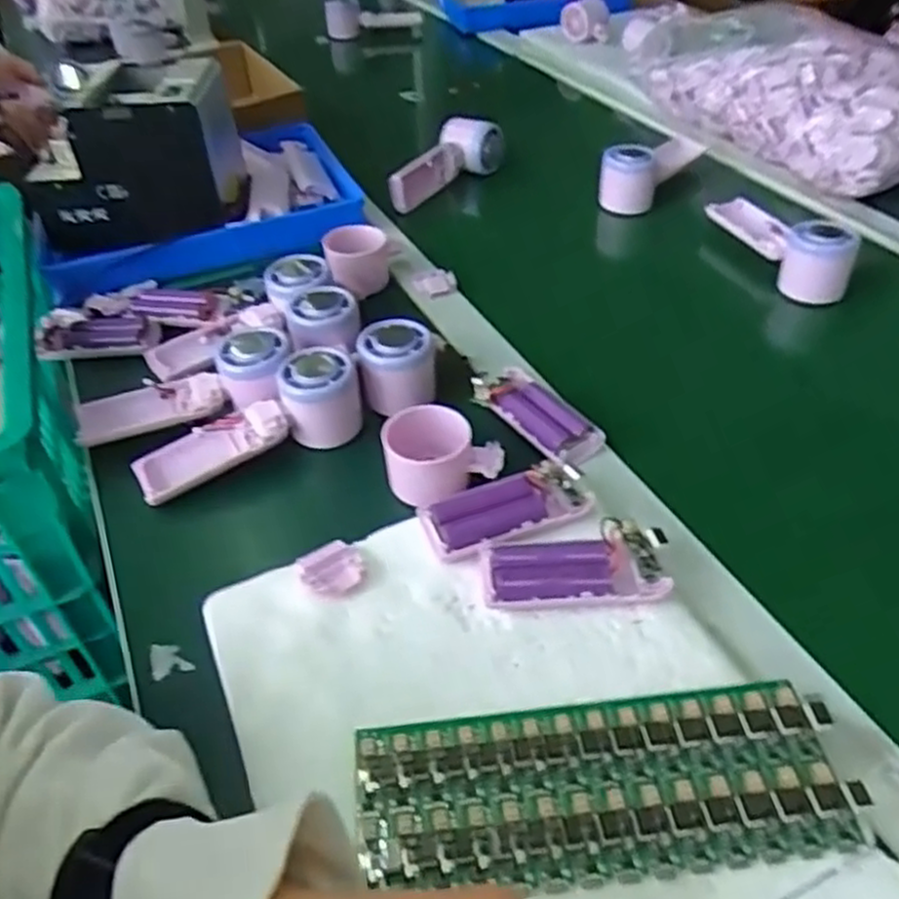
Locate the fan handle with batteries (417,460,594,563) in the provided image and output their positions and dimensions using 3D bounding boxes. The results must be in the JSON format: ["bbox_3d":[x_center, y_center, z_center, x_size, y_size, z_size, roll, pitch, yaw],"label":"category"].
[{"bbox_3d":[0.036,0.039,0.482,0.101,0.022,0.044,-20,46,-15],"label":"fan handle with batteries"}]

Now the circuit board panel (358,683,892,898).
[{"bbox_3d":[0.069,0.156,0.360,0.218,0.015,0.080,-7,44,-2],"label":"circuit board panel"}]

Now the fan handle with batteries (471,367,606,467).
[{"bbox_3d":[0.062,-0.026,0.562,0.050,0.018,0.105,-27,48,-21],"label":"fan handle with batteries"}]

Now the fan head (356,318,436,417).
[{"bbox_3d":[-0.041,-0.061,0.593,0.056,0.057,0.051,-11,44,-6],"label":"fan head"}]

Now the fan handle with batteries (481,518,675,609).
[{"bbox_3d":[0.072,0.068,0.446,0.103,0.022,0.043,-4,44,1],"label":"fan handle with batteries"}]

